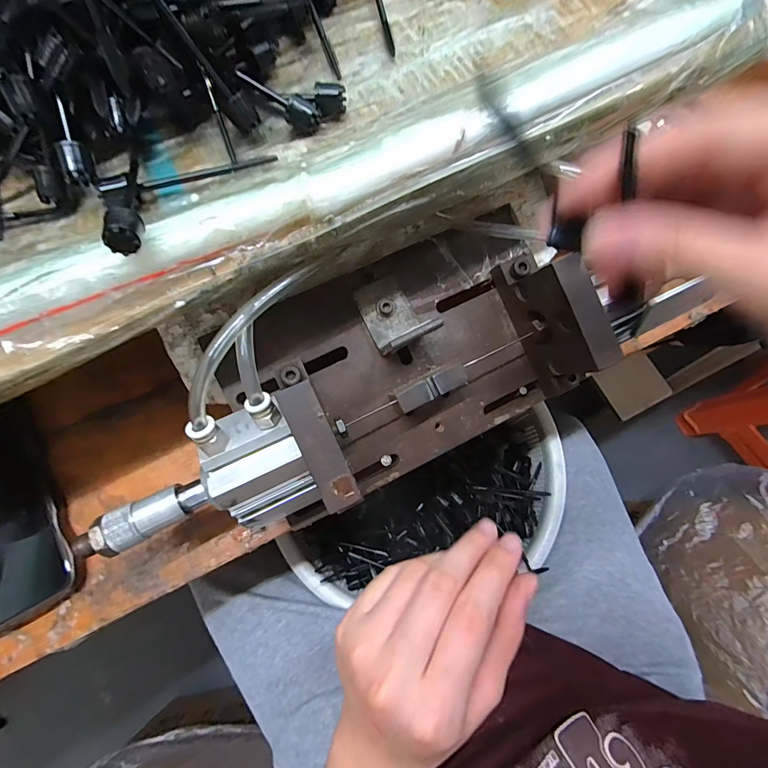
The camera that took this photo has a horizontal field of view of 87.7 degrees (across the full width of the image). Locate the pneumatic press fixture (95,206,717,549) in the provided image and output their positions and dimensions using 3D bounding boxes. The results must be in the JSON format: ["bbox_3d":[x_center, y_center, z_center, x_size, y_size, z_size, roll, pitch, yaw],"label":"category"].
[{"bbox_3d":[-0.027,-0.002,0.262,0.315,0.090,0.141,-23,75,-8],"label":"pneumatic press fixture"}]

